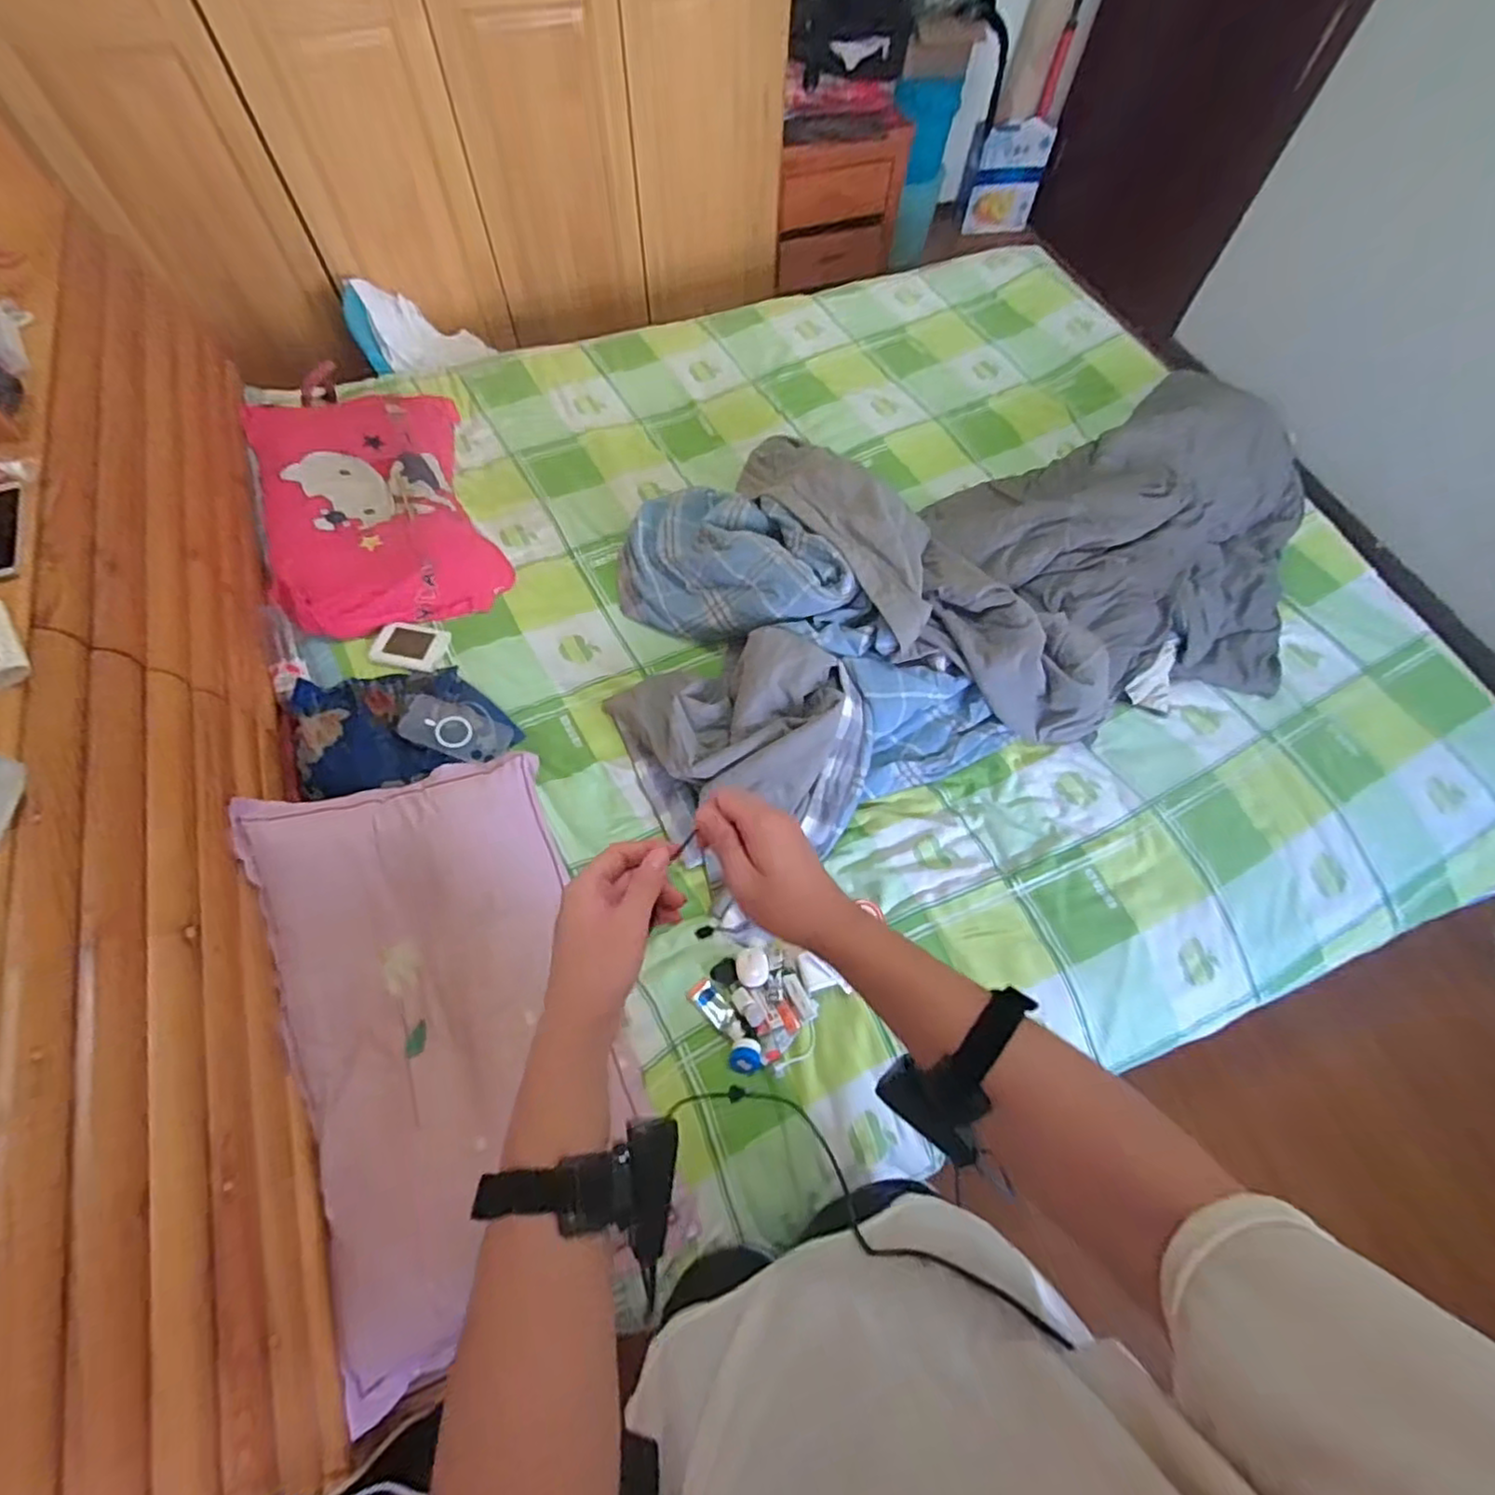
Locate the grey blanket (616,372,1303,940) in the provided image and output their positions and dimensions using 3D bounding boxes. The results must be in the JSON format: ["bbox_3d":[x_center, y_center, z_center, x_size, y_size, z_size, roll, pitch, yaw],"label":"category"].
[{"bbox_3d":[0.415,-0.356,1.299,1.397,0.183,0.786,-19,67,-11],"label":"grey blanket"}]

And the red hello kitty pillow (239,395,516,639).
[{"bbox_3d":[-0.734,-0.486,1.344,0.392,0.093,0.601,-20,66,-12],"label":"red hello kitty pillow"}]

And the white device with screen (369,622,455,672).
[{"bbox_3d":[-0.599,-0.181,1.216,0.115,0.023,0.089,8,63,2],"label":"white device with screen"}]

